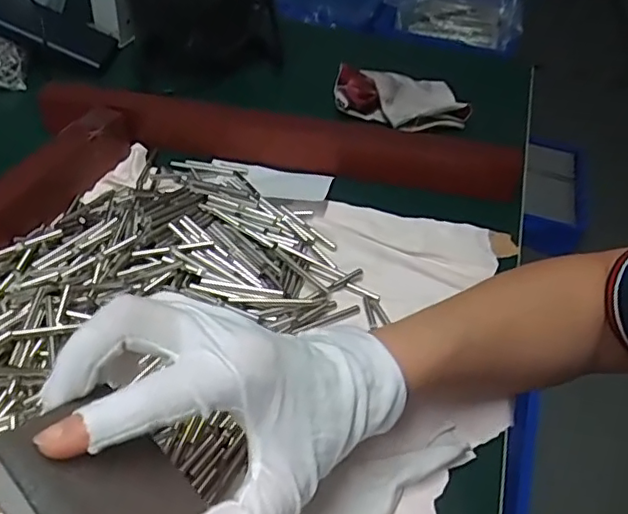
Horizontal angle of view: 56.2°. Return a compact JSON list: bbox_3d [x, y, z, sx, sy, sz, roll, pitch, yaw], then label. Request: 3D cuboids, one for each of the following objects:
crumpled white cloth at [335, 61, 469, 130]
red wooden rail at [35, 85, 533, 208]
[{"bbox_3d":[0.082,-0.154,0.565,0.122,0.030,0.091,2,44,-6],"label":"crumpled white cloth"},{"bbox_3d":[-0.031,-0.104,0.486,0.395,0.036,0.031,11,44,4],"label":"red wooden rail"}]

